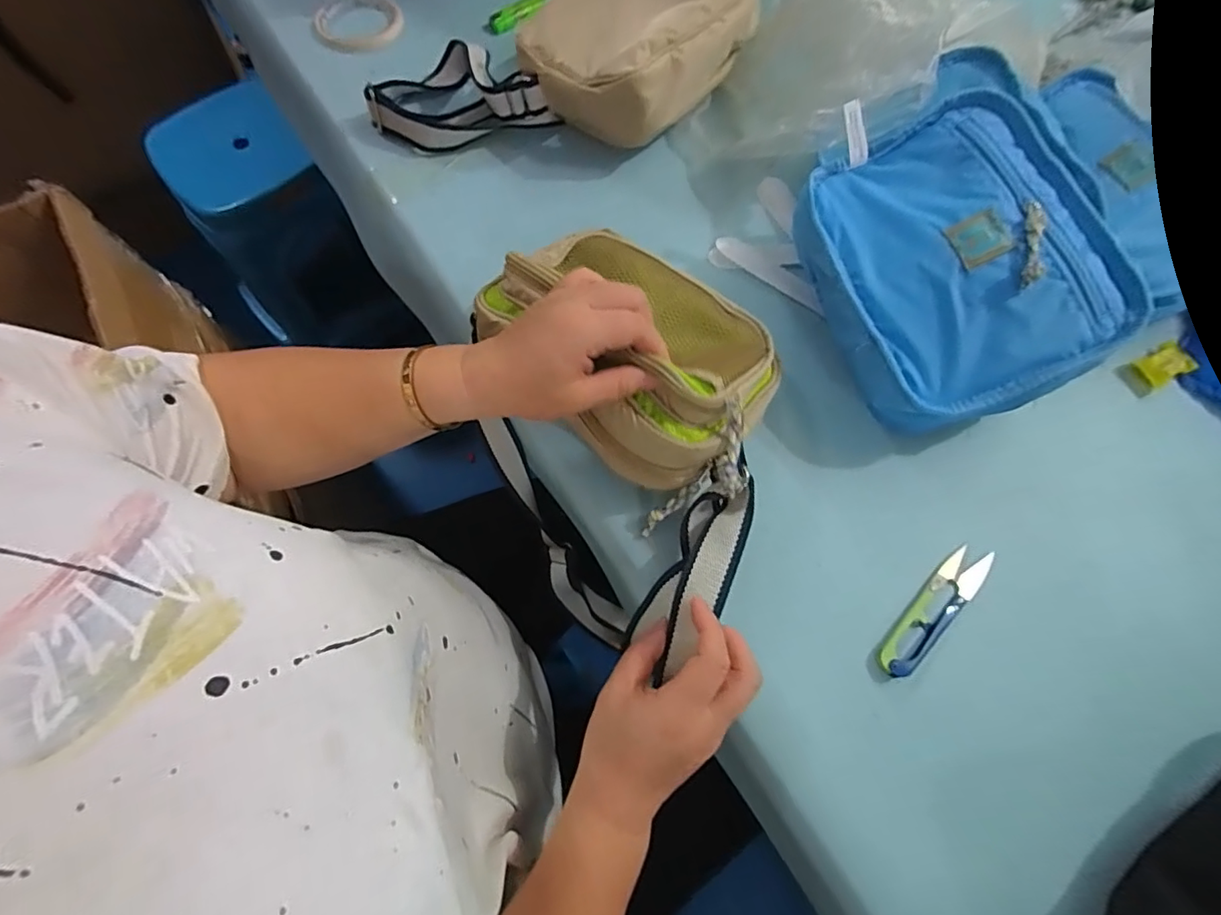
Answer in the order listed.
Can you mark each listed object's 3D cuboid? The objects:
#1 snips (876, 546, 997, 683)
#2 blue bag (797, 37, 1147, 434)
[{"bbox_3d":[0.232,0.108,0.376,0.119,0.010,0.027,-42,75,-15],"label":"snips"},{"bbox_3d":[0.260,-0.144,0.406,0.198,0.128,0.231,-15,70,-6],"label":"blue bag"}]

